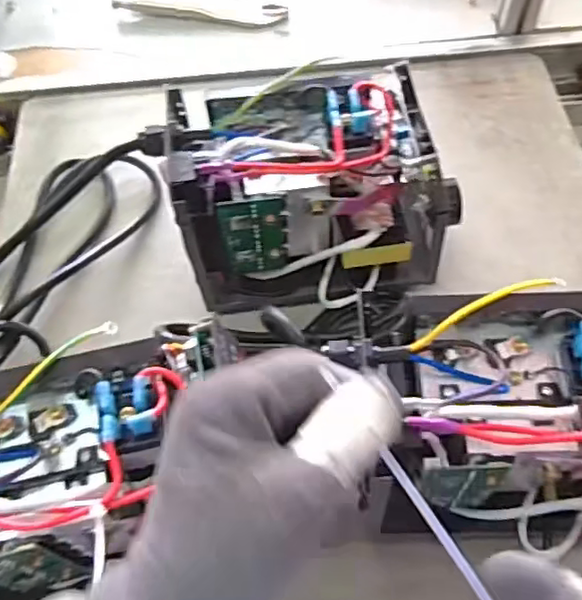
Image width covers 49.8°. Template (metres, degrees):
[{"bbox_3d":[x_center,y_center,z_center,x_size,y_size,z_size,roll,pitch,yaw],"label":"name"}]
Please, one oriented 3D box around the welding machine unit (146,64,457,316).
[{"bbox_3d":[0.013,-0.085,0.524,0.223,0.161,0.121,-7,59,-3],"label":"welding machine unit"}]

